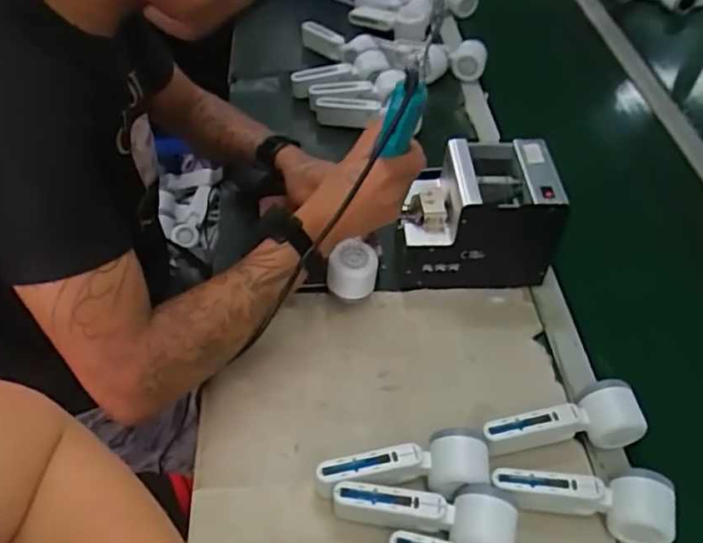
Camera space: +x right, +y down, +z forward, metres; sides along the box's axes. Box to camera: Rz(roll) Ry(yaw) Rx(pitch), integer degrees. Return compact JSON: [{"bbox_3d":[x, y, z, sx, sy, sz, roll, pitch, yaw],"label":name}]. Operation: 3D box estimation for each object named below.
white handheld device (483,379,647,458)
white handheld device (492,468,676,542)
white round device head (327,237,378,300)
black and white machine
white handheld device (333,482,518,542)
[{"bbox_3d":[0.219,0.161,0.668,0.158,0.052,0.052,-11,49,1],"label":"white handheld device"},{"bbox_3d":[0.221,0.211,0.612,0.160,0.050,0.055,16,48,7],"label":"white handheld device"},{"bbox_3d":[0.002,-0.005,0.756,0.056,0.048,0.059,4,48,-4],"label":"white round device head"},{"bbox_3d":[0.151,-0.068,0.809,0.188,0.168,0.122,2,48,-5],"label":"black and white machine"},{"bbox_3d":[0.067,0.229,0.593,0.169,0.053,0.058,8,47,0],"label":"white handheld device"}]

